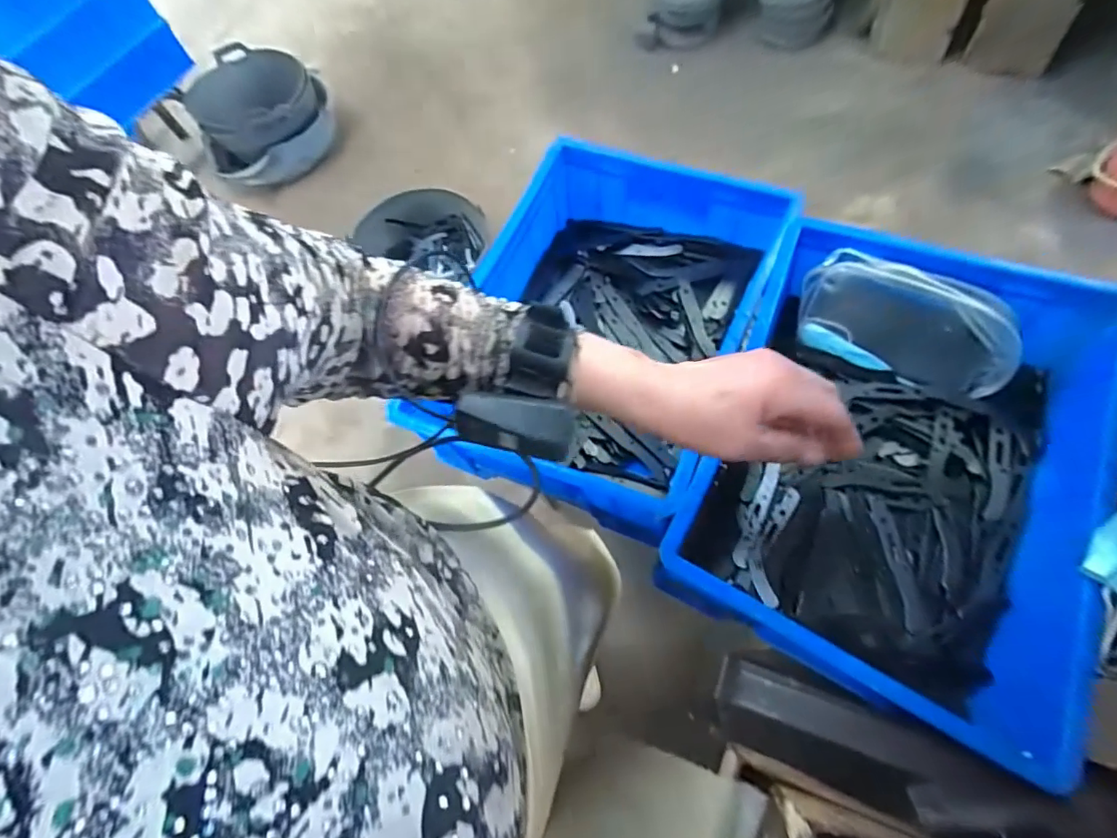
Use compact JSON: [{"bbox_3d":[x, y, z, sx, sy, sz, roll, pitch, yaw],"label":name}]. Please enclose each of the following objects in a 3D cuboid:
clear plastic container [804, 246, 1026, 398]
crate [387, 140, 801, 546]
[{"bbox_3d":[0.357,-0.092,0.562,0.206,0.130,0.055,23,30,17],"label":"clear plastic container"},{"bbox_3d":[0.054,-0.108,0.594,0.295,0.129,0.404,22,70,10],"label":"crate"}]

